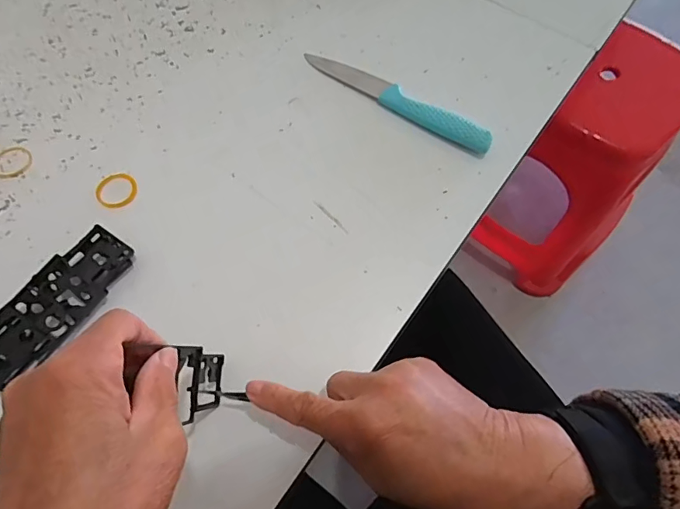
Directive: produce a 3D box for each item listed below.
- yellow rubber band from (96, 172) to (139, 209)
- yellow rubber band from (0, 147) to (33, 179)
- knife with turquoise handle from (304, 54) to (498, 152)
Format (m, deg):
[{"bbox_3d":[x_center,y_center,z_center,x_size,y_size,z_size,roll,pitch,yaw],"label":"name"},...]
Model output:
[{"bbox_3d":[-0.179,-0.051,0.372,0.032,0.004,0.032,-7,68,-2],"label":"yellow rubber band"},{"bbox_3d":[-0.273,-0.077,0.386,0.033,0.004,0.031,0,68,0],"label":"yellow rubber band"},{"bbox_3d":[0.047,-0.135,0.397,0.179,0.014,0.023,37,73,14],"label":"knife with turquoise handle"}]

